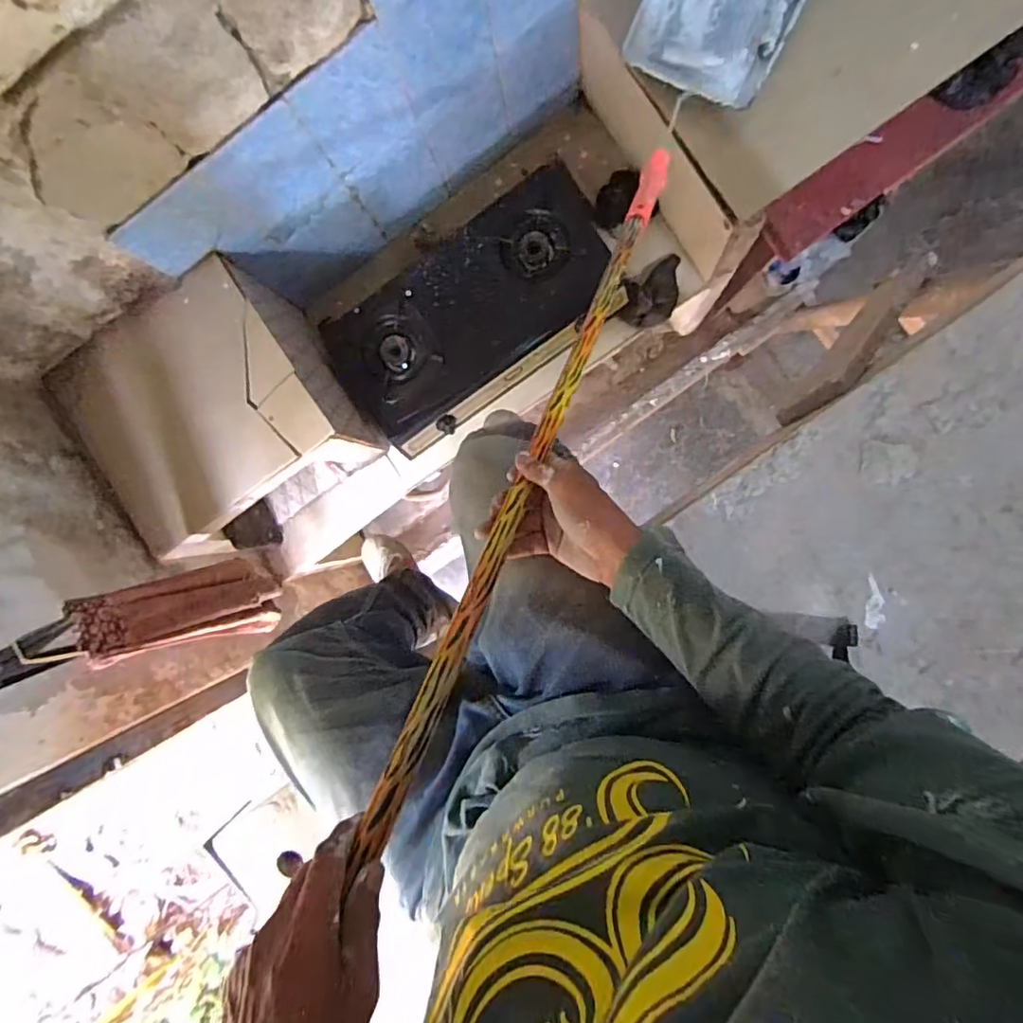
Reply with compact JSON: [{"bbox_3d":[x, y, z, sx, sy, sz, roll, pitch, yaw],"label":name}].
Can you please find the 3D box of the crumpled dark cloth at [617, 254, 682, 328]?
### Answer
[{"bbox_3d":[0.351,-0.561,1.418,0.149,0.051,0.186,6,93,6],"label":"crumpled dark cloth"}]

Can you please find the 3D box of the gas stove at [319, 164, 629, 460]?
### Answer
[{"bbox_3d":[-0.082,-0.472,1.391,0.689,0.107,0.389,-31,88,7],"label":"gas stove"}]

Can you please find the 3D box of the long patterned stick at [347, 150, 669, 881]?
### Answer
[{"bbox_3d":[0.058,-0.136,0.584,0.029,0.017,0.891,20,59,6],"label":"long patterned stick"}]

